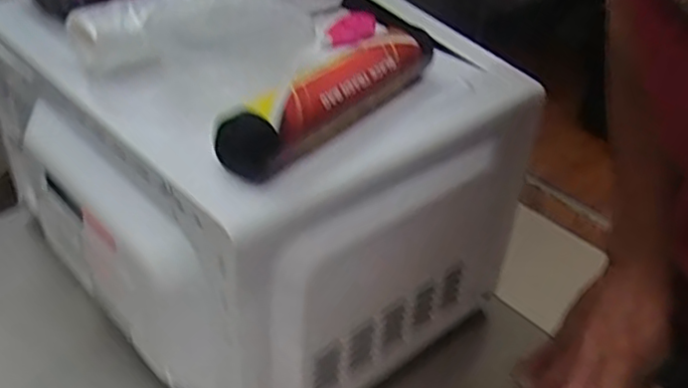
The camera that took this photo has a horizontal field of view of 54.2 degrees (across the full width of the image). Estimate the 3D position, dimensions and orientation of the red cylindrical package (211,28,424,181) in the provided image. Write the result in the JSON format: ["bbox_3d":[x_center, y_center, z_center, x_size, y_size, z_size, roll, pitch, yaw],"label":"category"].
[{"bbox_3d":[-0.002,-0.065,0.441,0.037,0.037,0.194,27,42,29],"label":"red cylindrical package"}]

